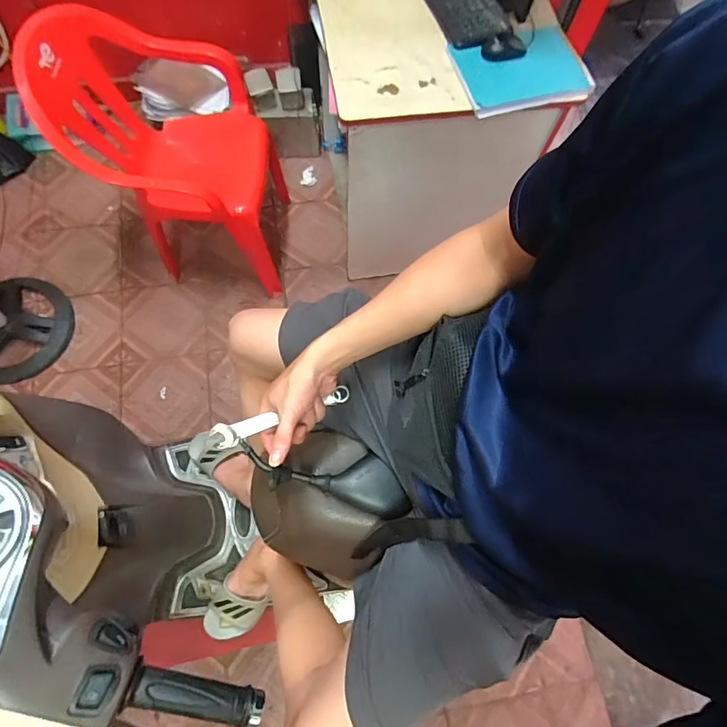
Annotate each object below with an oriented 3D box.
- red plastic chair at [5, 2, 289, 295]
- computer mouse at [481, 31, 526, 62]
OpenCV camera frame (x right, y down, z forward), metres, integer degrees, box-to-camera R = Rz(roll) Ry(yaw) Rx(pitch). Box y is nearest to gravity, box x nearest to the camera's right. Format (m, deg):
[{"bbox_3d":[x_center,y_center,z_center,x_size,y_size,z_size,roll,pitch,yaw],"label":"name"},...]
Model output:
[{"bbox_3d":[-0.560,-0.611,1.402,0.493,0.676,0.479,2,71,-1],"label":"red plastic chair"},{"bbox_3d":[0.327,-0.741,1.064,0.115,0.031,0.052,-12,72,-6],"label":"computer mouse"}]

